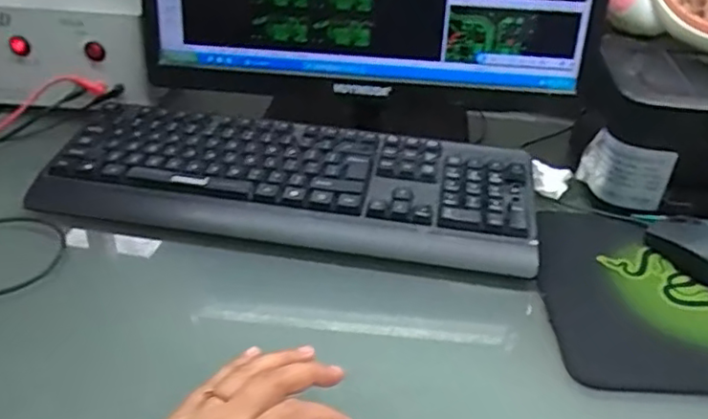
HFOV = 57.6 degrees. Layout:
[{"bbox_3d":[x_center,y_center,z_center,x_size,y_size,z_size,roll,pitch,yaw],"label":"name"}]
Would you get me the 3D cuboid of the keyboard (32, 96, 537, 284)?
[{"bbox_3d":[-0.054,-0.031,0.588,0.426,0.034,0.157,8,34,8],"label":"keyboard"}]

